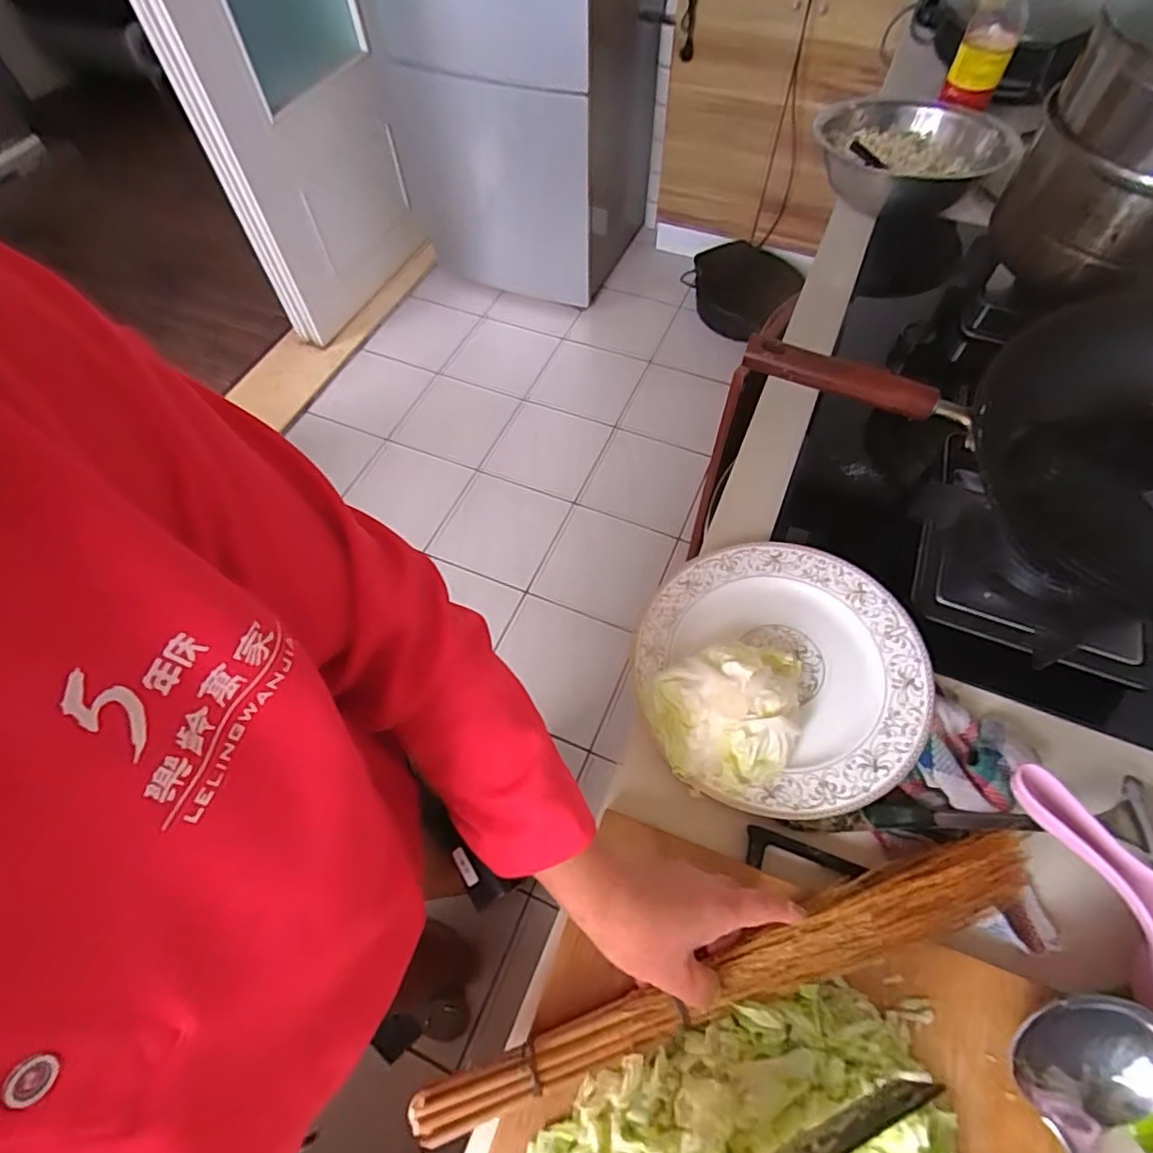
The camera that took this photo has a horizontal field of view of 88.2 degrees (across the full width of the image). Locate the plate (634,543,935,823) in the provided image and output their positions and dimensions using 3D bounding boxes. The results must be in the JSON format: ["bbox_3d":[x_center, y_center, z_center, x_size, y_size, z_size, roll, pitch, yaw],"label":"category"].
[{"bbox_3d":[0.186,0.077,0.532,0.230,0.034,0.243,-1,61,1],"label":"plate"}]

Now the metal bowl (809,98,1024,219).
[{"bbox_3d":[0.499,-0.643,0.900,0.250,0.079,0.249,-1,61,1],"label":"metal bowl"}]

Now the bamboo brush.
[{"bbox_3d":[0.109,0.271,0.398,0.432,0.043,0.051,-18,62,-7],"label":"bamboo brush"}]

